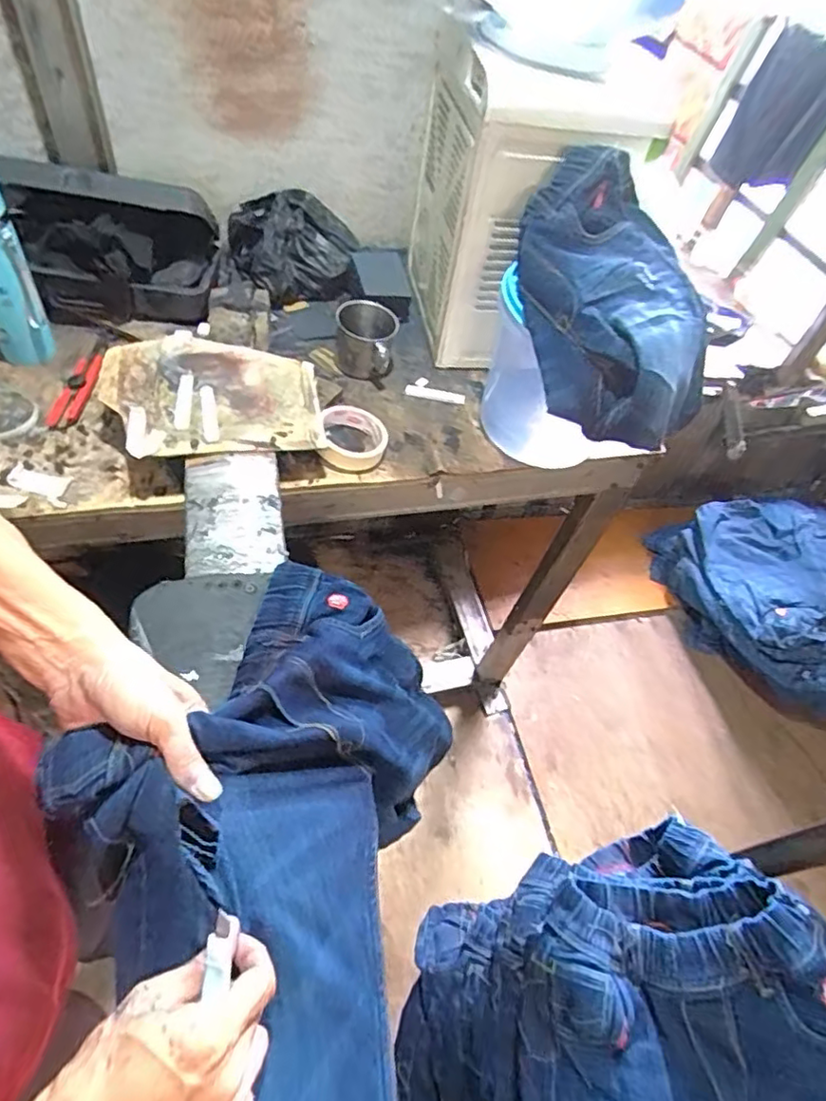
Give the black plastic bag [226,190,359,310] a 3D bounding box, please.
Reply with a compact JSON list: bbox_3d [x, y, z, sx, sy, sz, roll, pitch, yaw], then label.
[{"bbox_3d":[-0.169,-0.450,0.908,0.187,0.104,0.111,-13,57,-19],"label":"black plastic bag"}]

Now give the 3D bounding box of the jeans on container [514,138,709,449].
[{"bbox_3d":[0.219,-0.275,0.664,0.197,0.161,0.275,-1,54,-11],"label":"jeans on container"}]

